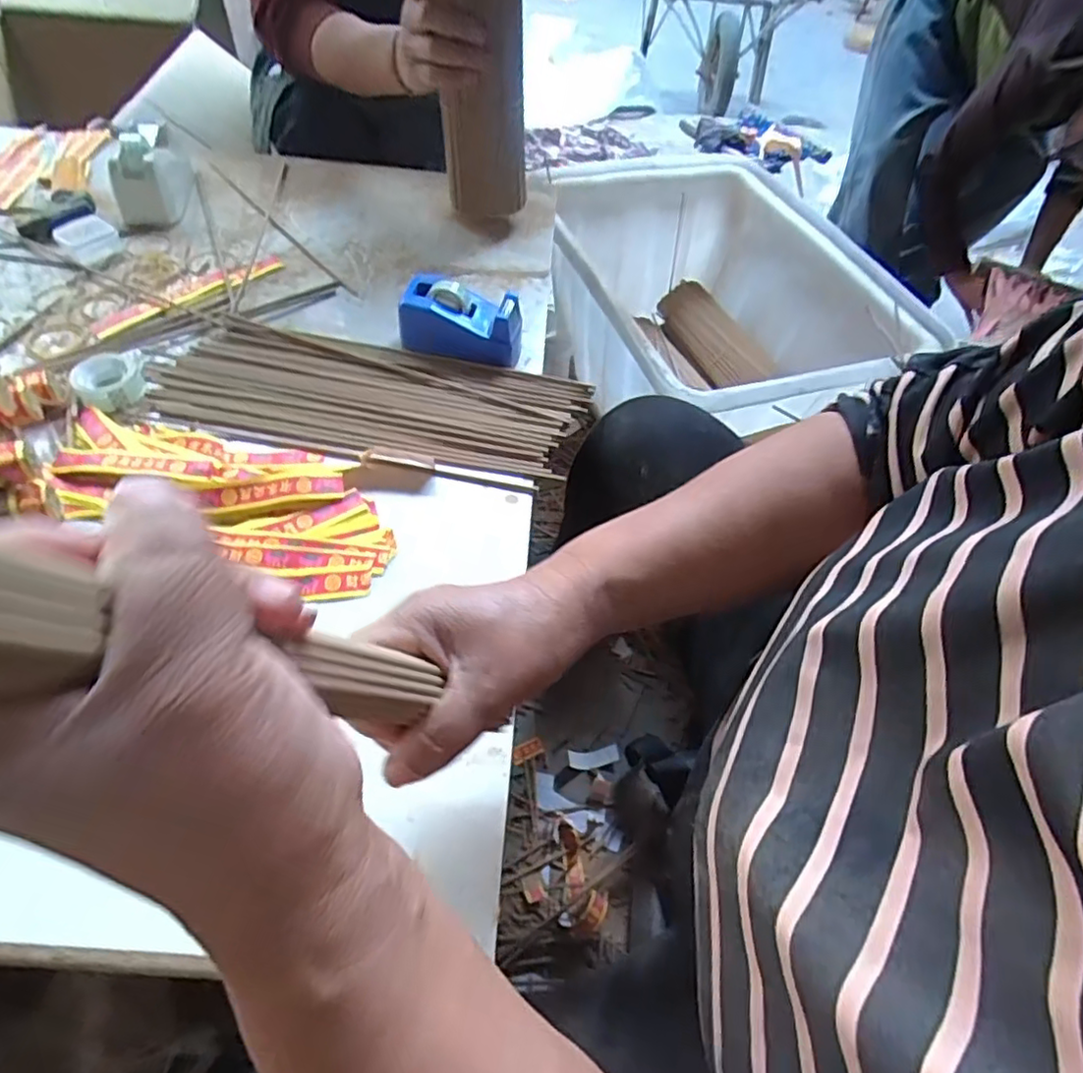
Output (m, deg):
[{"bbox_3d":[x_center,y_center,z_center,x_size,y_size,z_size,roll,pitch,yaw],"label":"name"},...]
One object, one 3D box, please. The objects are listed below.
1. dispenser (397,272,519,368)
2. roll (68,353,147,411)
[{"bbox_3d":[-0.066,-0.186,0.545,0.104,0.052,0.055,11,52,4],"label":"dispenser"},{"bbox_3d":[-0.332,-0.124,0.493,0.052,0.018,0.050,2,52,-3],"label":"roll"}]

